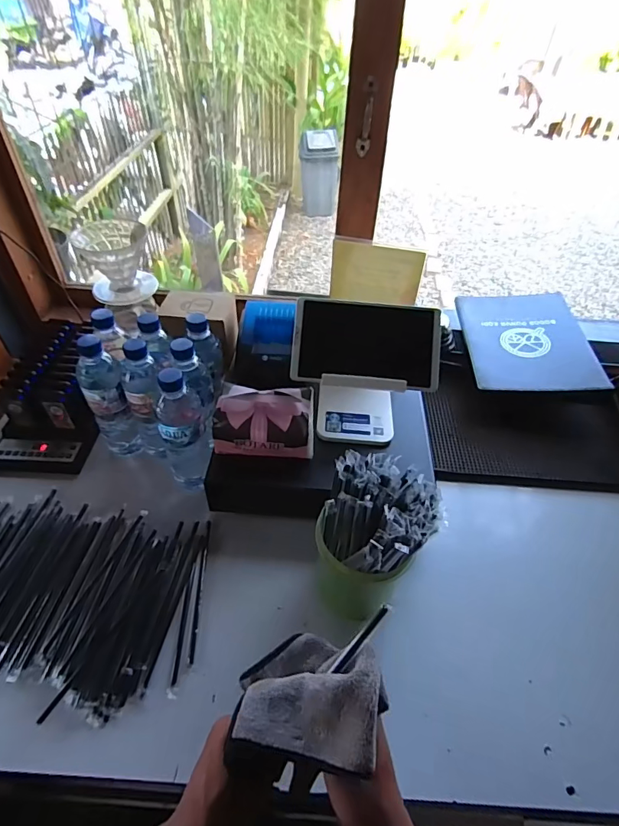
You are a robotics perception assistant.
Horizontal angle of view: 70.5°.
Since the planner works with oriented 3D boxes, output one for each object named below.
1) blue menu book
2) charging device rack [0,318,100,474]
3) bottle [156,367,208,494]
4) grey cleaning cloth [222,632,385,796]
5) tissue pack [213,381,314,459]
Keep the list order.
[{"bbox_3d":[0.441,-0.157,0.902,0.229,0.012,0.300,-1,47,9],"label":"blue menu book"},{"bbox_3d":[-0.442,-0.037,0.762,0.150,0.111,0.255,0,46,-4],"label":"charging device rack"},{"bbox_3d":[-0.188,0.030,0.649,0.058,0.232,0.065,-15,49,-17],"label":"bottle"},{"bbox_3d":[-0.001,0.239,0.365,0.112,0.070,0.103,9,46,5],"label":"grey cleaning cloth"},{"bbox_3d":[-0.064,0.008,0.640,0.138,0.072,0.086,1,46,-2],"label":"tissue pack"}]

